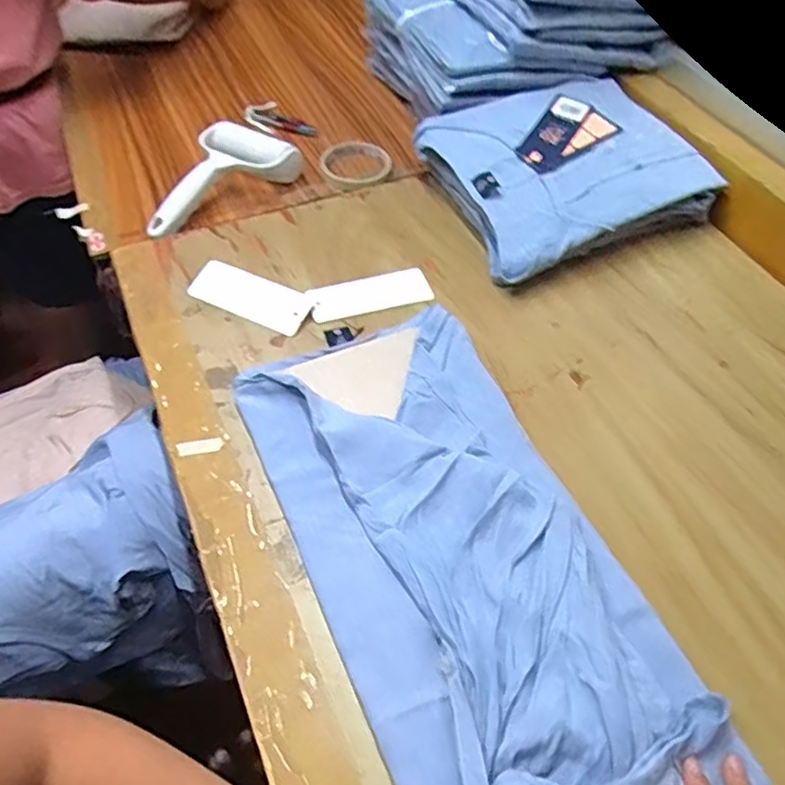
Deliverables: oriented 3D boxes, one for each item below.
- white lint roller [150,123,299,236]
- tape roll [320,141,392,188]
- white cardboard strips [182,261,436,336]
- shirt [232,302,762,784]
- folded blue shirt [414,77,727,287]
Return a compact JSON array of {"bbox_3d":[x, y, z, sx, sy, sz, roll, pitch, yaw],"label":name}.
[{"bbox_3d":[-0.180,-0.231,0.685,0.118,0.051,0.169,13,53,8],"label":"white lint roller"},{"bbox_3d":[-0.043,-0.271,0.745,0.075,0.014,0.074,1,52,-1],"label":"tape roll"},{"bbox_3d":[-0.077,-0.091,0.610,0.224,0.011,0.078,1,59,-5],"label":"white cardboard strips"},{"bbox_3d":[0.065,0.143,0.420,0.208,0.032,0.487,-17,54,-15],"label":"shirt"},{"bbox_3d":[0.187,-0.234,0.688,0.257,0.079,0.212,-17,55,-15],"label":"folded blue shirt"}]

